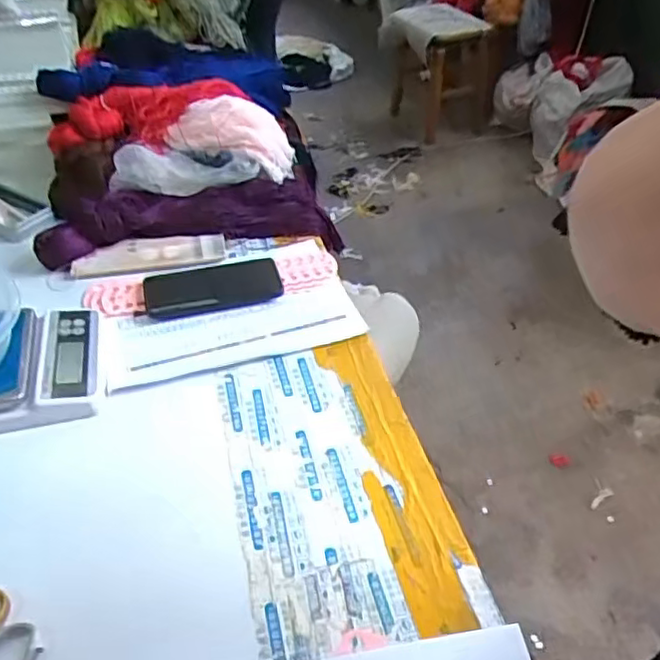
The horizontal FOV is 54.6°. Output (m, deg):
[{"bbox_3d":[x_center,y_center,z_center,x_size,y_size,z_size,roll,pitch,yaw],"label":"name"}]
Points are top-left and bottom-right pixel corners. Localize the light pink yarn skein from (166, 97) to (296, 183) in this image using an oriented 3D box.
[{"bbox_3d":[-0.161,-0.299,1.037,0.199,0.113,0.120,-6,42,-6],"label":"light pink yarn skein"}]

